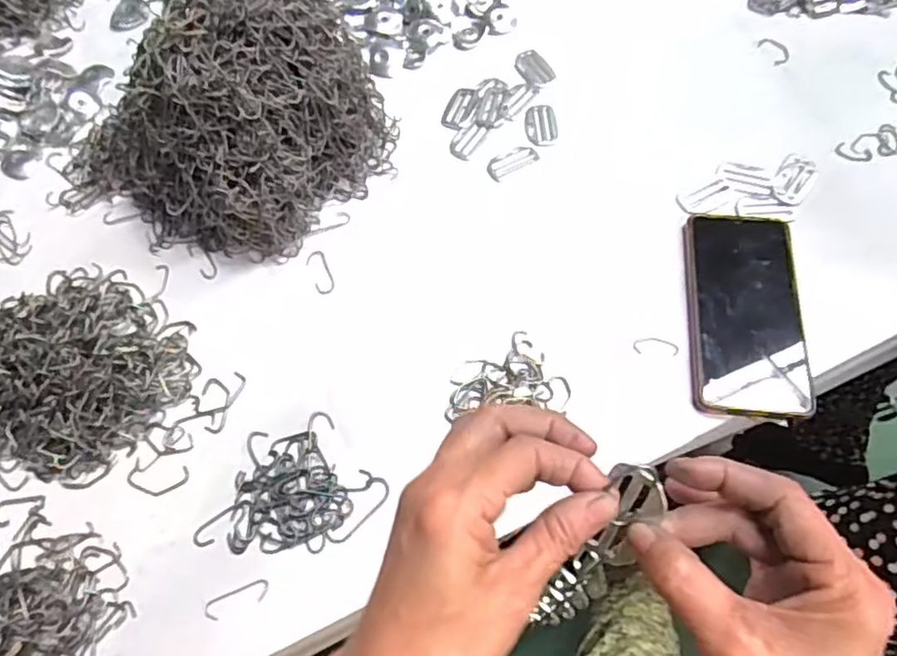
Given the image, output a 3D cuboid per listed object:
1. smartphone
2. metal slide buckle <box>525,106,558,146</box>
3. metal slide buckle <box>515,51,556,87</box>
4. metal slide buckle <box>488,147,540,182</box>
[{"bbox_3d":[0.224,-0.016,0.490,0.082,0.013,0.167,5,62,6],"label":"smartphone"},{"bbox_3d":[0.084,-0.184,0.589,0.029,0.004,0.044,-7,62,0],"label":"metal slide buckle"},{"bbox_3d":[0.082,-0.250,0.626,0.030,0.004,0.047,-25,63,-10],"label":"metal slide buckle"},{"bbox_3d":[0.056,-0.147,0.574,0.047,0.004,0.025,-30,64,-12],"label":"metal slide buckle"}]

